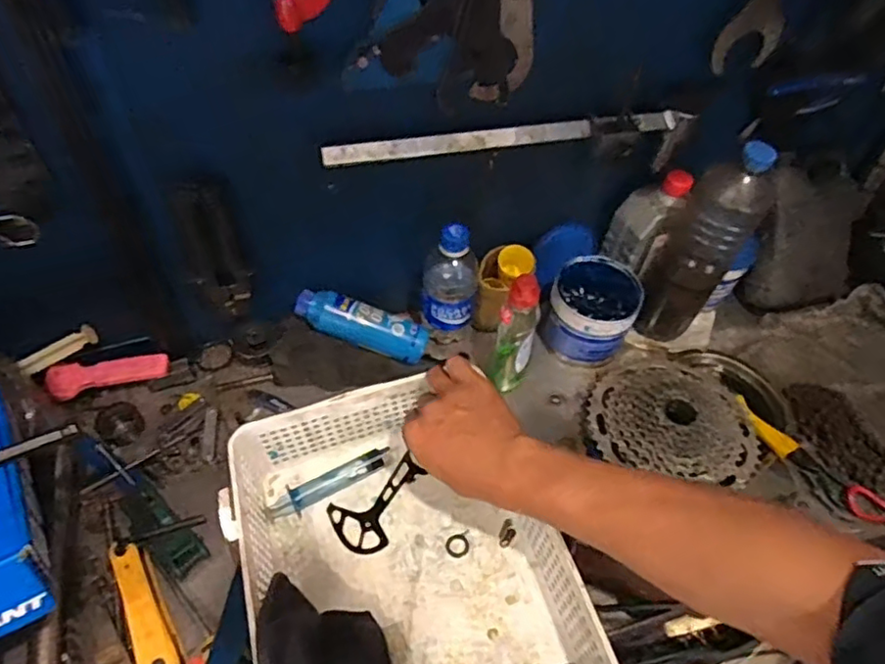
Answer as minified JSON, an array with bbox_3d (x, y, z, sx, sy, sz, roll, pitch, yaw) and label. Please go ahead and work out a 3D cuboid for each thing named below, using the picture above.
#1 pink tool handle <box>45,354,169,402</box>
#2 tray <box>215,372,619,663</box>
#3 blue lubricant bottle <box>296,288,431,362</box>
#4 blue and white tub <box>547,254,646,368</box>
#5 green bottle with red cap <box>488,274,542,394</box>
[{"bbox_3d":[-0.363,0.045,0.676,0.118,0.016,0.037,-14,53,-15],"label":"pink tool handle"},{"bbox_3d":[-0.033,0.203,0.526,0.245,0.102,0.318,-13,53,-14],"label":"tray"},{"bbox_3d":[-0.092,-0.008,0.710,0.155,0.033,0.040,21,50,-9],"label":"blue lubricant bottle"},{"bbox_3d":[0.179,-0.022,0.750,0.097,0.103,0.106,2,51,-2],"label":"blue and white tub"},{"bbox_3d":[0.081,0.004,0.684,0.044,0.169,0.049,16,52,9],"label":"green bottle with red cap"}]

